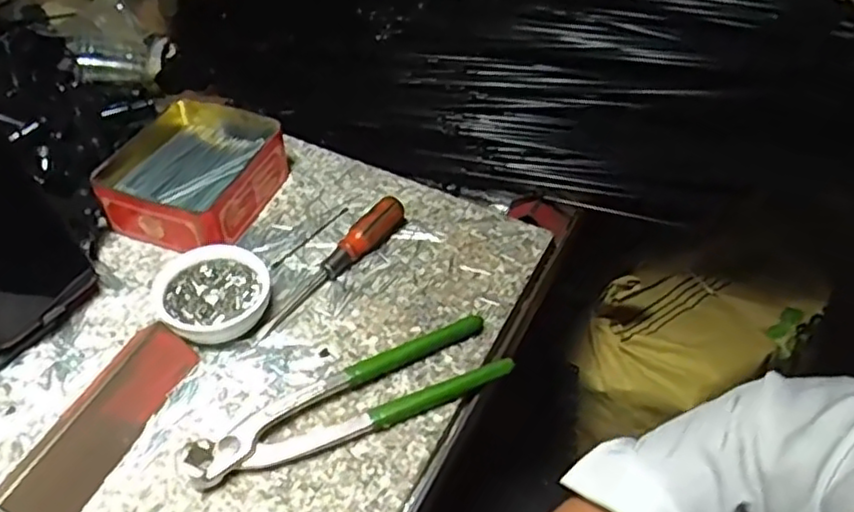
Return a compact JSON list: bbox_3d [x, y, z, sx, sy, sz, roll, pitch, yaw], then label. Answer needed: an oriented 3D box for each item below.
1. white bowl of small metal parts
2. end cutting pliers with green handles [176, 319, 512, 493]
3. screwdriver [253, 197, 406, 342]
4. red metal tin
[{"bbox_3d":[-0.141,0.027,0.447,0.072,0.025,0.074,1,46,-1],"label":"white bowl of small metal parts"},{"bbox_3d":[-0.047,0.082,0.406,0.196,0.017,0.056,-19,50,-20],"label":"end cutting pliers with green handles"},{"bbox_3d":[-0.066,0.005,0.475,0.018,0.023,0.144,29,51,23],"label":"screwdriver"},{"bbox_3d":[-0.178,-0.066,0.520,0.107,0.037,0.131,15,47,11],"label":"red metal tin"}]

